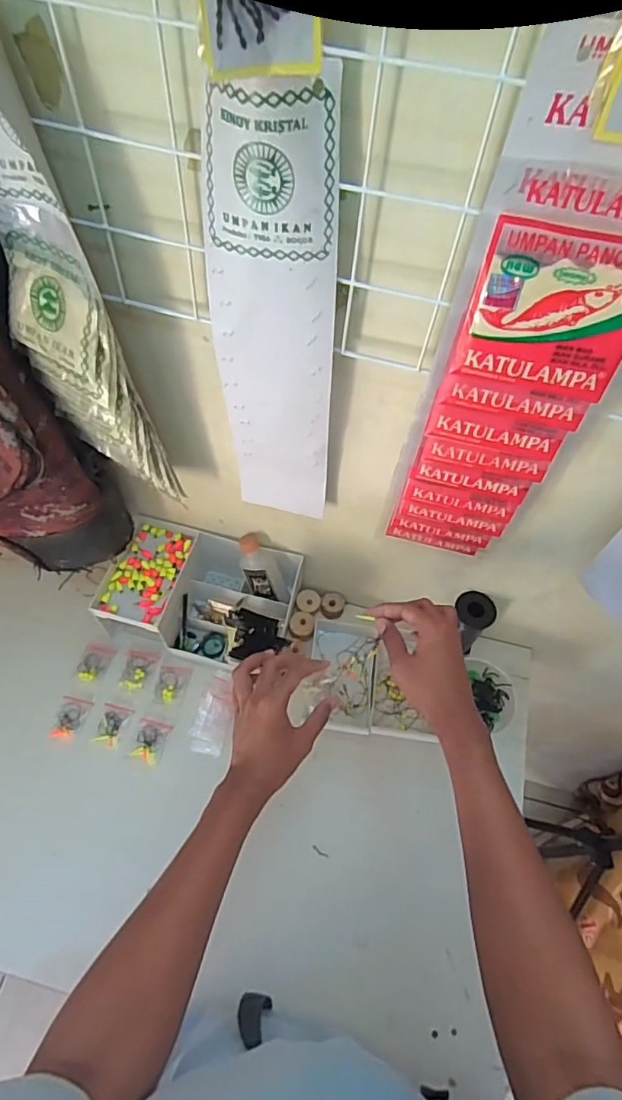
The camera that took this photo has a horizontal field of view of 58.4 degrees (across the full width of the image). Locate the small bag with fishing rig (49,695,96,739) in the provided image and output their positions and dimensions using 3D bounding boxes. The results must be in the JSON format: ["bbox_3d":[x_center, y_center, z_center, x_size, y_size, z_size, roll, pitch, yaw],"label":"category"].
[{"bbox_3d":[-0.294,0.207,0.685,0.038,0.004,0.049,8,59,2],"label":"small bag with fishing rig"}]

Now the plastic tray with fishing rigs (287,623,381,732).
[{"bbox_3d":[0.036,0.164,0.730,0.095,0.028,0.142,10,59,3],"label":"plastic tray with fishing rigs"}]

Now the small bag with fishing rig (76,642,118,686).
[{"bbox_3d":[-0.284,0.149,0.732,0.037,0.005,0.054,12,59,4],"label":"small bag with fishing rig"}]

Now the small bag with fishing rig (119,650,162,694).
[{"bbox_3d":[-0.222,0.156,0.718,0.041,0.004,0.056,9,59,2],"label":"small bag with fishing rig"}]

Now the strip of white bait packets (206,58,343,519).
[{"bbox_3d":[-0.026,-0.145,0.446,0.086,0.377,0.020,8,59,2],"label":"strip of white bait packets"}]

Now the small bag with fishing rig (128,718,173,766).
[{"bbox_3d":[-0.196,0.231,0.674,0.040,0.004,0.048,17,59,7],"label":"small bag with fishing rig"}]

